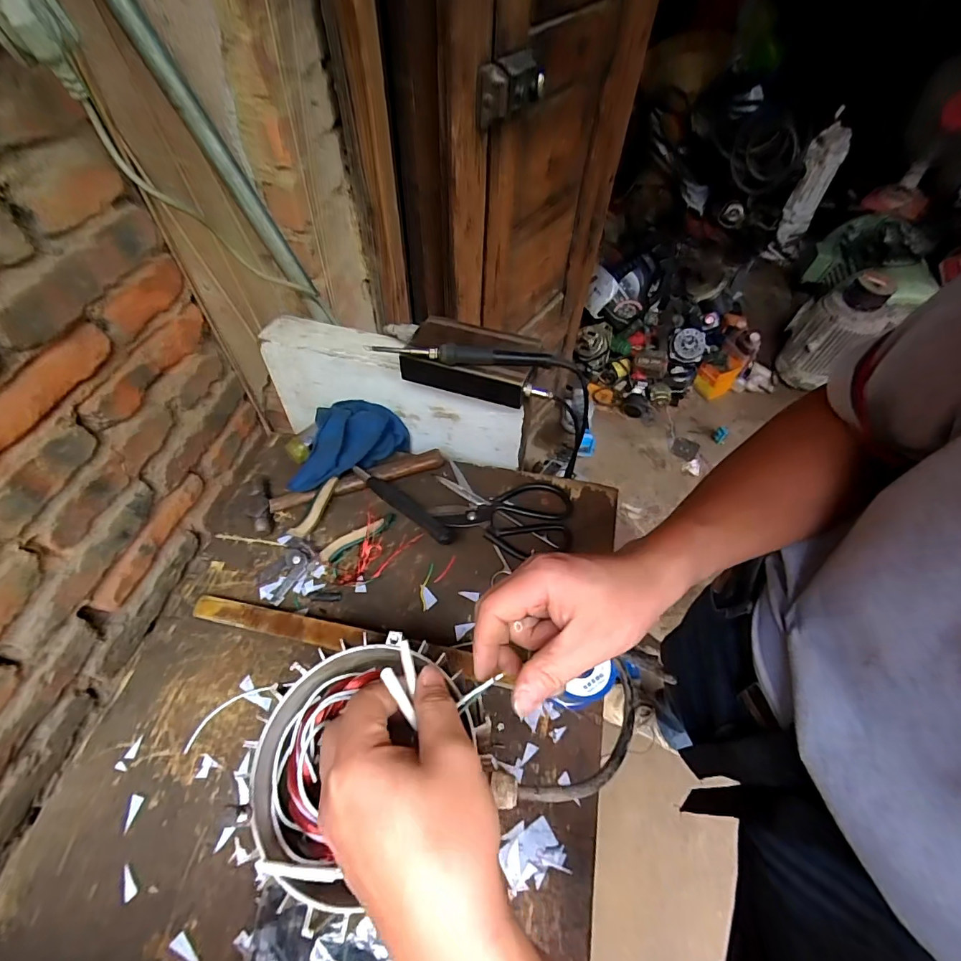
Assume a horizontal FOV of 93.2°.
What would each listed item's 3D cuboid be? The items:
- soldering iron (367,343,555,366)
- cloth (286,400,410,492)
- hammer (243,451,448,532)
[{"bbox_3d":[-0.022,-0.143,0.518,0.206,0.022,0.015,-2,55,-3],"label":"soldering iron"},{"bbox_3d":[-0.192,-0.056,0.613,0.169,0.060,0.101,-39,64,-25],"label":"cloth"},{"bbox_3d":[-0.175,-0.006,0.598,0.246,0.027,0.069,-22,58,-16],"label":"hammer"}]

